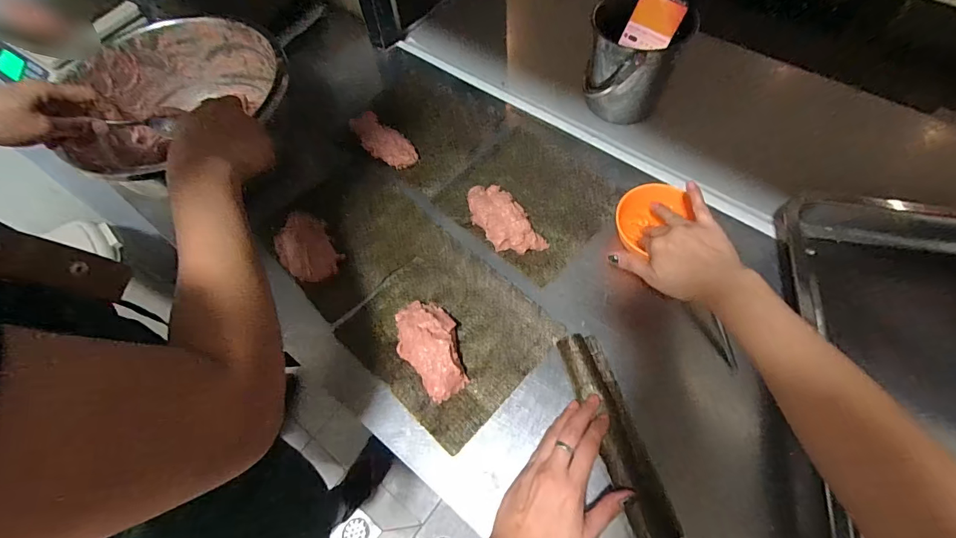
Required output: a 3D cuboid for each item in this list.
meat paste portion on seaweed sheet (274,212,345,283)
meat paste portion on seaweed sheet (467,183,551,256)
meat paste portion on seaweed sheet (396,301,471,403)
[{"bbox_3d":[-0.222,-0.029,0.549,0.064,0.018,0.105,-33,66,-15],"label":"meat paste portion on seaweed sheet"},{"bbox_3d":[0.029,-0.068,0.550,0.055,0.035,0.126,-33,66,-16],"label":"meat paste portion on seaweed sheet"},{"bbox_3d":[-0.053,0.087,0.475,0.064,0.033,0.113,-23,64,-11],"label":"meat paste portion on seaweed sheet"}]

